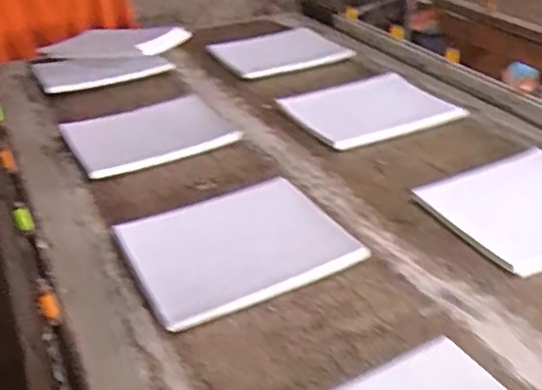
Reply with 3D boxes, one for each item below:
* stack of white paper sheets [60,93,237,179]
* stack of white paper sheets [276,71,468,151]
[{"bbox_3d":[-0.217,-0.112,1.089,0.269,0.034,0.212,-16,35,-22],"label":"stack of white paper sheets"},{"bbox_3d":[0.184,-0.163,1.151,0.280,0.028,0.217,-16,35,-22],"label":"stack of white paper sheets"}]

